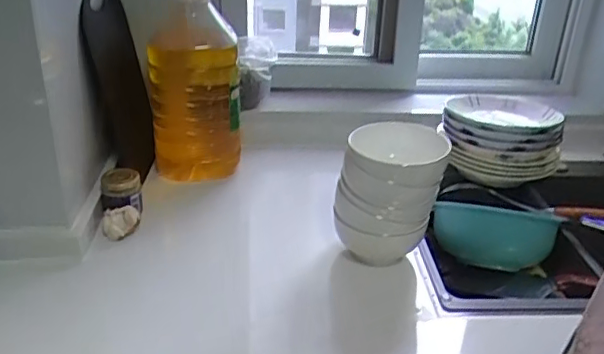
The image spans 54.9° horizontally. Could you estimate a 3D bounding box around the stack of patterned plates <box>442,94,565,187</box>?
[{"bbox_3d":[0.340,-0.079,1.006,0.192,0.104,0.209,7,28,8],"label":"stack of patterned plates"}]

